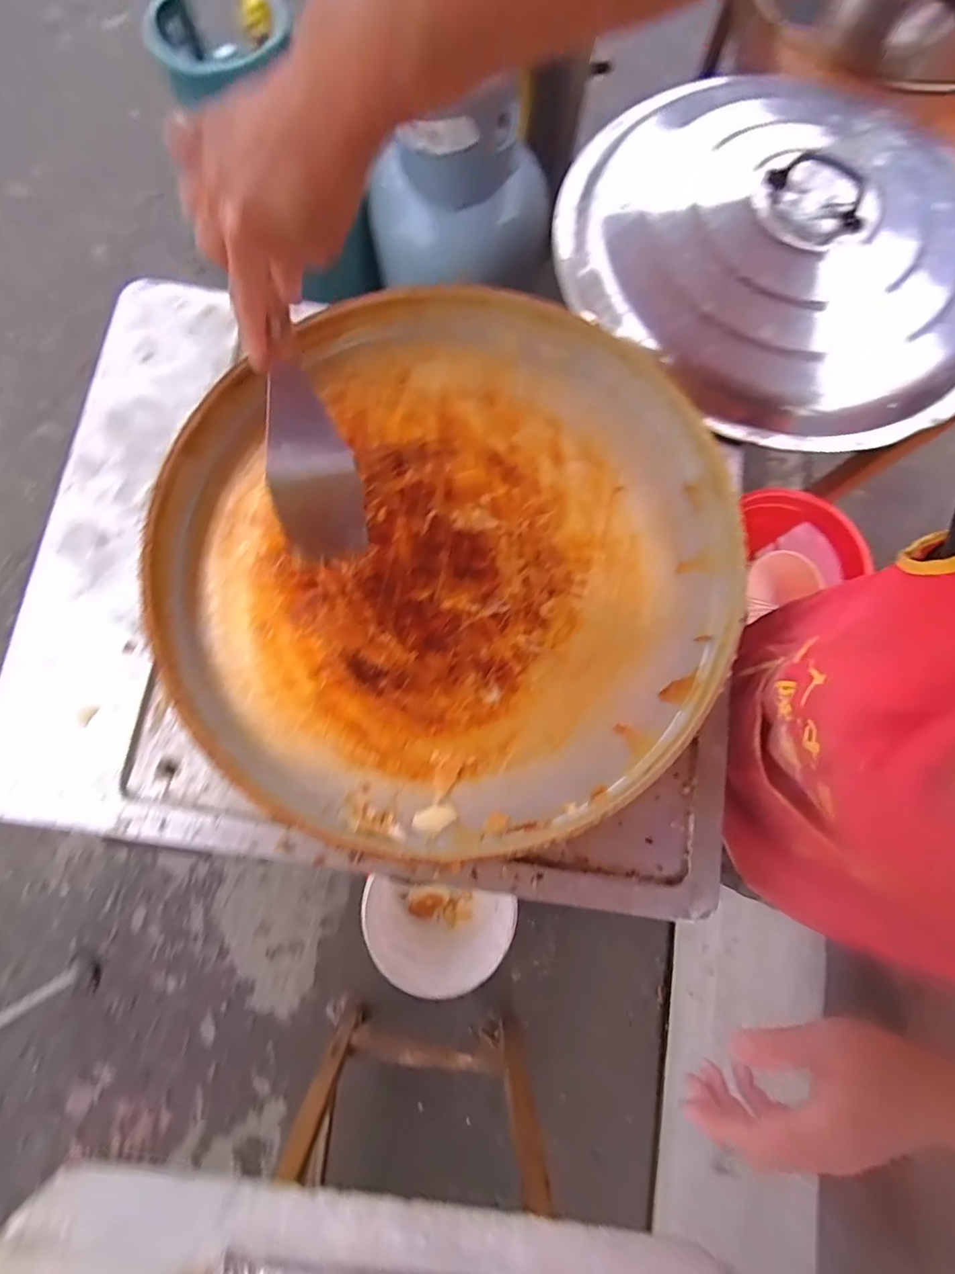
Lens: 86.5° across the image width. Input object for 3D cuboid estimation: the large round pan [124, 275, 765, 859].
[{"bbox_3d":[-0.025,-0.078,0.492,0.519,0.056,0.535,0,80,-1],"label":"large round pan"}]

